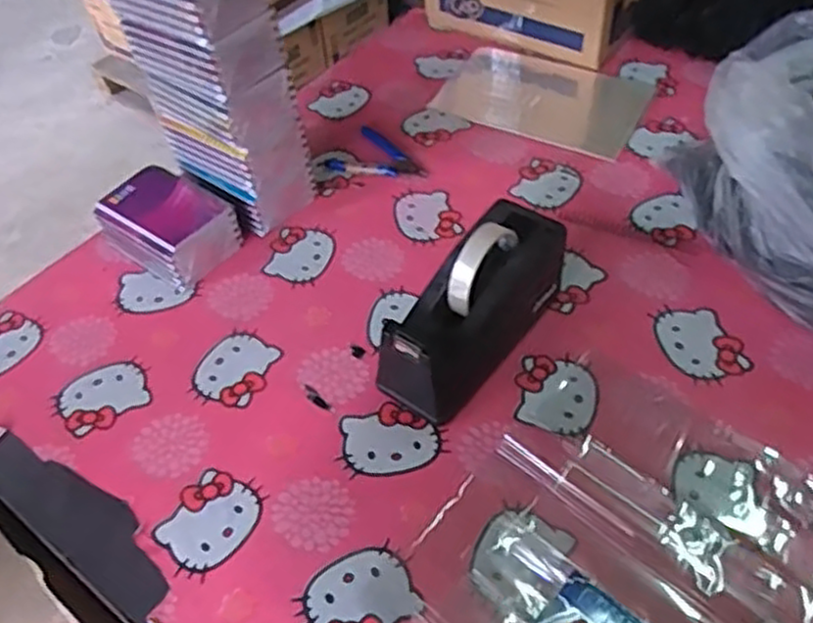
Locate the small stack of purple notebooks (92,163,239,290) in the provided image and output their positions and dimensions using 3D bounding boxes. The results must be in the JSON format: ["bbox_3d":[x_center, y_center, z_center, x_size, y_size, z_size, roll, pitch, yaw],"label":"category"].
[{"bbox_3d":[-0.255,-0.096,0.792,0.138,0.053,0.100,30,58,27],"label":"small stack of purple notebooks"}]

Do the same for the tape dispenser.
[{"bbox_3d":[0.057,-0.005,0.656,0.075,0.116,0.209,31,58,28],"label":"tape dispenser"}]

